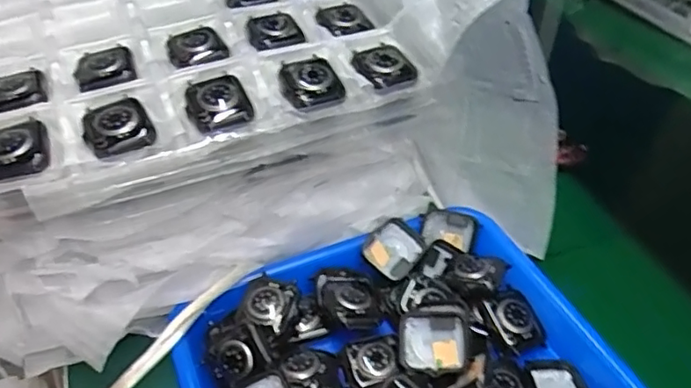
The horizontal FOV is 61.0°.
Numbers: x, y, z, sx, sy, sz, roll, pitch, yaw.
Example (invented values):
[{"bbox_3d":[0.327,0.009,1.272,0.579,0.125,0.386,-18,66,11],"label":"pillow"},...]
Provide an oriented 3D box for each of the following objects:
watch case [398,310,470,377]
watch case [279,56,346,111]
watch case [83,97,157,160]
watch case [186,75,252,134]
[{"bbox_3d":[0.056,0.093,0.373,0.046,0.017,0.043,-18,65,2],"label":"watch case"},{"bbox_3d":[-0.022,-0.072,0.381,0.038,0.013,0.046,-14,43,-14],"label":"watch case"},{"bbox_3d":[-0.135,-0.040,0.348,0.037,0.010,0.044,-16,44,-17],"label":"watch case"},{"bbox_3d":[-0.077,-0.056,0.361,0.038,0.008,0.048,-18,44,-18],"label":"watch case"}]

